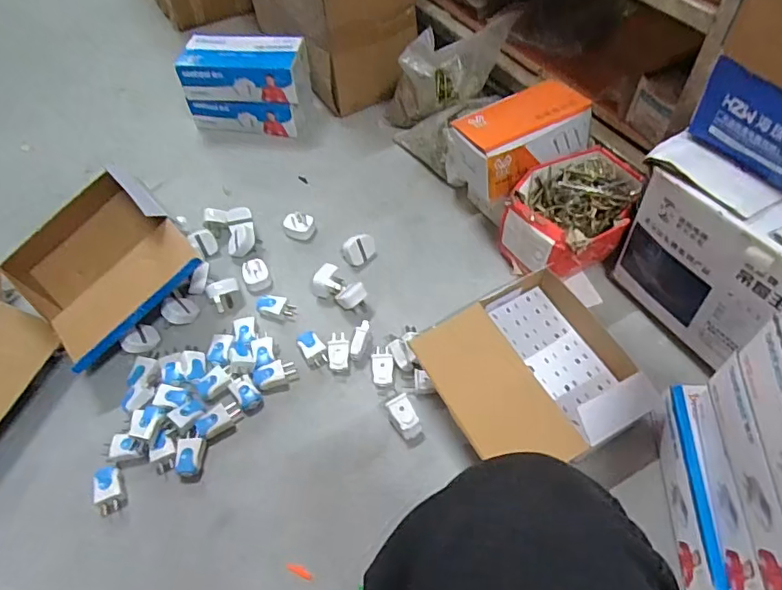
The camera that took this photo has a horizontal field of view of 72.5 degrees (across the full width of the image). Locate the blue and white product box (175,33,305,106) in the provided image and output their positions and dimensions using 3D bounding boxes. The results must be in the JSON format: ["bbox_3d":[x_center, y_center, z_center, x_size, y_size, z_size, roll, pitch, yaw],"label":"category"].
[{"bbox_3d":[-0.275,-0.421,0.994,0.222,0.082,0.098,1,55,5],"label":"blue and white product box"}]

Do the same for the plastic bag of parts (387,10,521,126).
[{"bbox_3d":[0.110,-0.390,0.969,0.235,0.173,0.098,-10,54,-3],"label":"plastic bag of parts"}]

